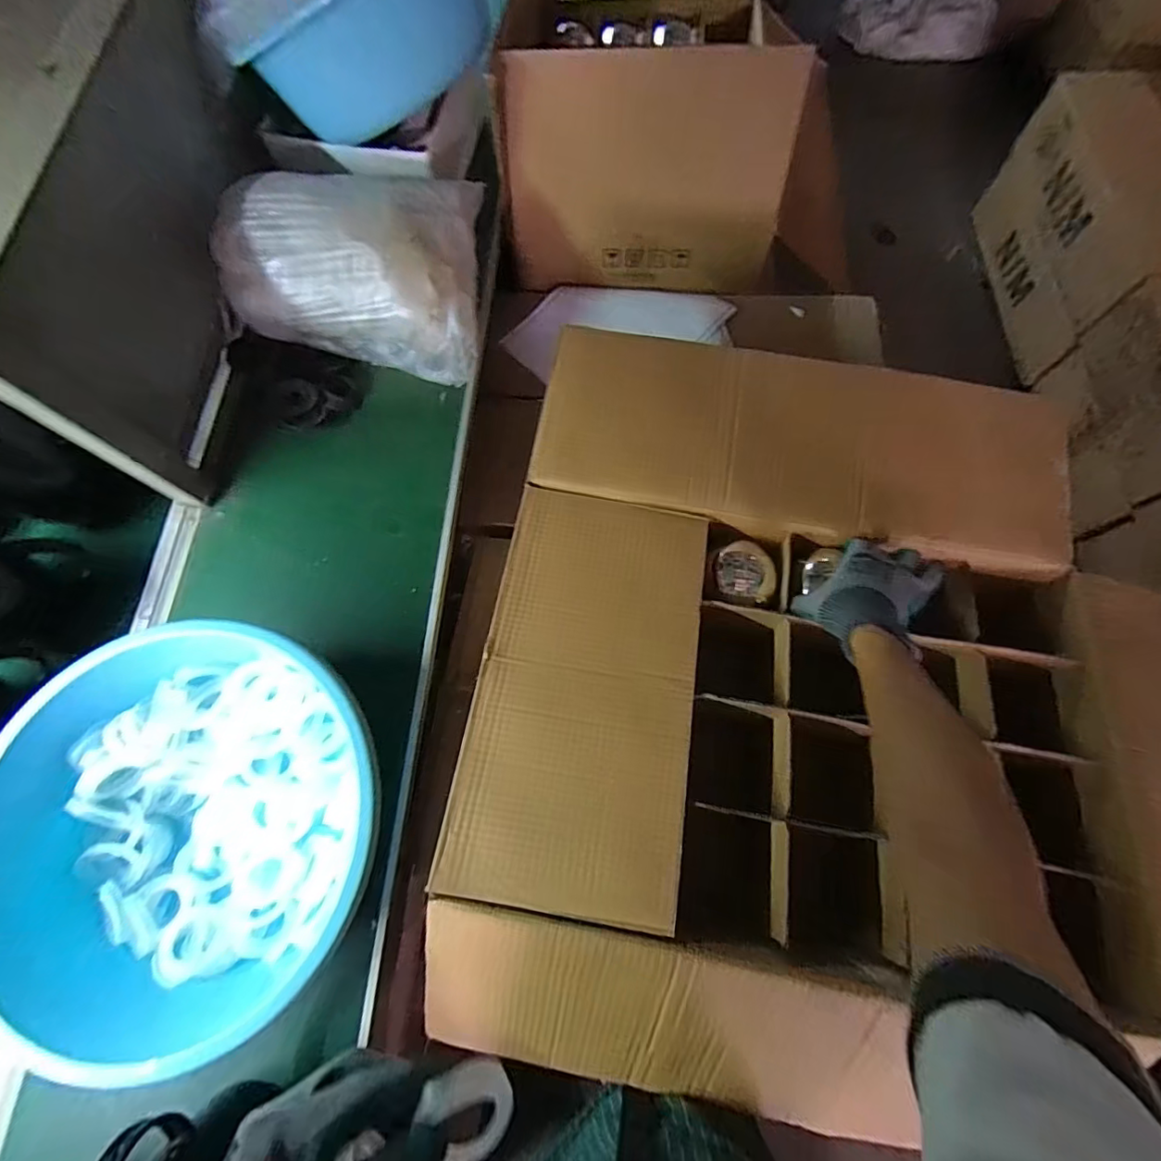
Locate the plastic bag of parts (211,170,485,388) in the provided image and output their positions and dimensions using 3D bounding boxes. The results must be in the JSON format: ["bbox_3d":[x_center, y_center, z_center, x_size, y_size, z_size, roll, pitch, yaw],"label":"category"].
[{"bbox_3d":[-0.306,-0.449,0.731,0.330,0.162,0.243,8,74,4],"label":"plastic bag of parts"}]

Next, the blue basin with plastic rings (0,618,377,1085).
[{"bbox_3d":[-0.381,0.251,0.523,0.358,0.127,0.358,0,73,1],"label":"blue basin with plastic rings"}]

